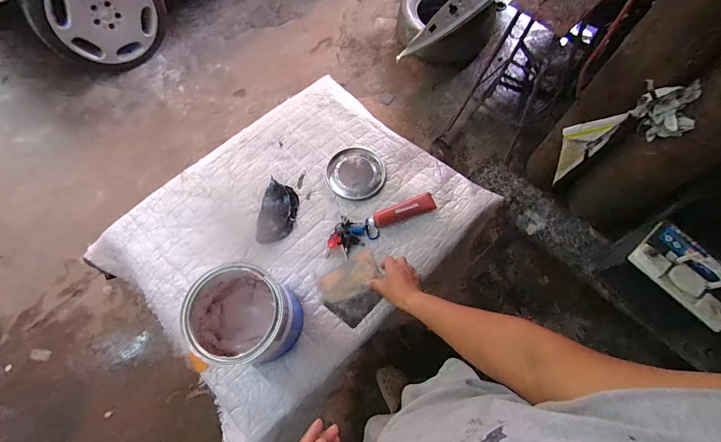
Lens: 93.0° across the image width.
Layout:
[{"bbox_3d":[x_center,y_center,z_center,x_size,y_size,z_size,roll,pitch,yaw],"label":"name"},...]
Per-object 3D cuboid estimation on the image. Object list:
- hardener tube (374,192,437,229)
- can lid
[{"bbox_3d":[0.108,-0.034,0.828,0.164,0.030,0.050,-19,69,-7],"label":"hardener tube"},{"bbox_3d":[-0.012,-0.122,0.873,0.146,0.008,0.142,0,68,1],"label":"can lid"}]

